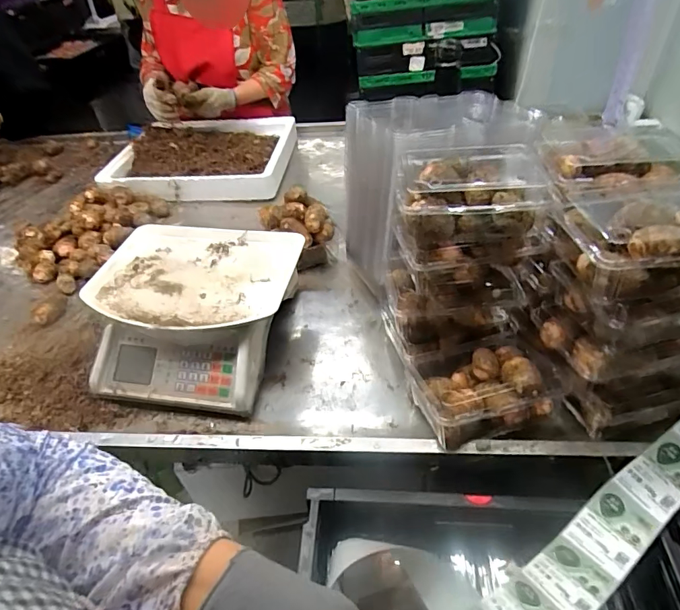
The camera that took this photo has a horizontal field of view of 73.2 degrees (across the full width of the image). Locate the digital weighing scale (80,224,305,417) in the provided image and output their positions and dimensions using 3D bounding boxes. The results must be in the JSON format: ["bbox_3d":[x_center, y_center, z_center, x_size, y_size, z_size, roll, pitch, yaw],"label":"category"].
[{"bbox_3d":[-0.219,0.013,0.710,0.300,0.128,0.288,3,43,11],"label":"digital weighing scale"}]

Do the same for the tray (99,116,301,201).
[{"bbox_3d":[-0.367,-0.405,1.258,0.470,0.081,0.417,-1,42,7],"label":"tray"}]

